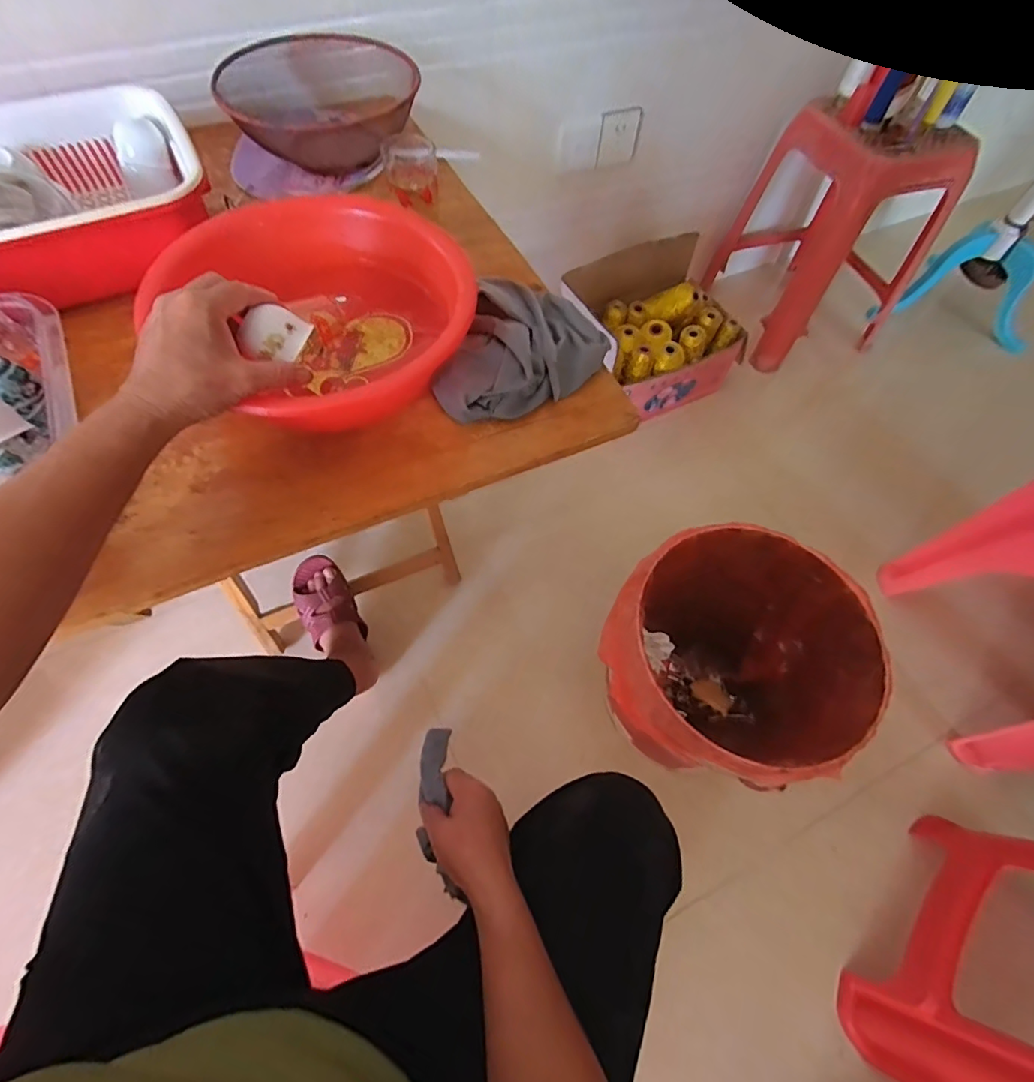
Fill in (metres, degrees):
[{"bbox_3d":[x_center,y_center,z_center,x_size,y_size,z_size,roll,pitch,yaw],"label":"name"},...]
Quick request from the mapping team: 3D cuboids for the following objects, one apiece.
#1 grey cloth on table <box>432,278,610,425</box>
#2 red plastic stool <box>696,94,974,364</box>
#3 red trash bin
[{"bbox_3d":[-0.008,-0.183,0.485,0.169,0.044,0.131,-38,69,-20],"label":"grey cloth on table"},{"bbox_3d":[0.723,-0.740,1.189,0.388,0.416,0.388,-16,64,-11],"label":"red plastic stool"},{"bbox_3d":[0.287,0.185,0.753,0.313,0.296,0.306,1,62,-2],"label":"red trash bin"}]

